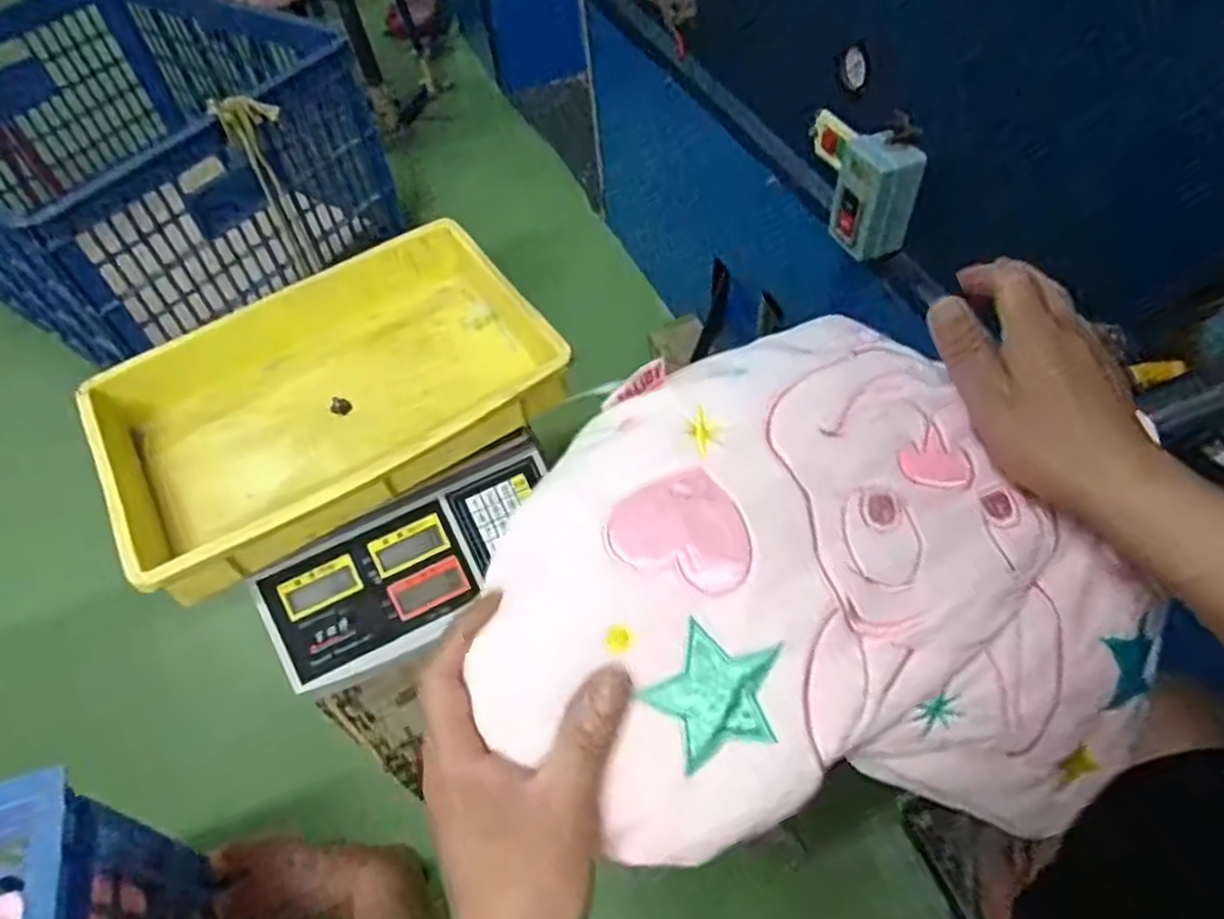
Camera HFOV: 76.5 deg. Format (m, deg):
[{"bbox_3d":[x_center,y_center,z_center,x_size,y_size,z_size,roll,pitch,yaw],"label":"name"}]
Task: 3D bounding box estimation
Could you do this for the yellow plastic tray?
[{"bbox_3d":[-0.244,-0.057,0.670,0.354,0.072,0.259,-28,55,-15],"label":"yellow plastic tray"}]

